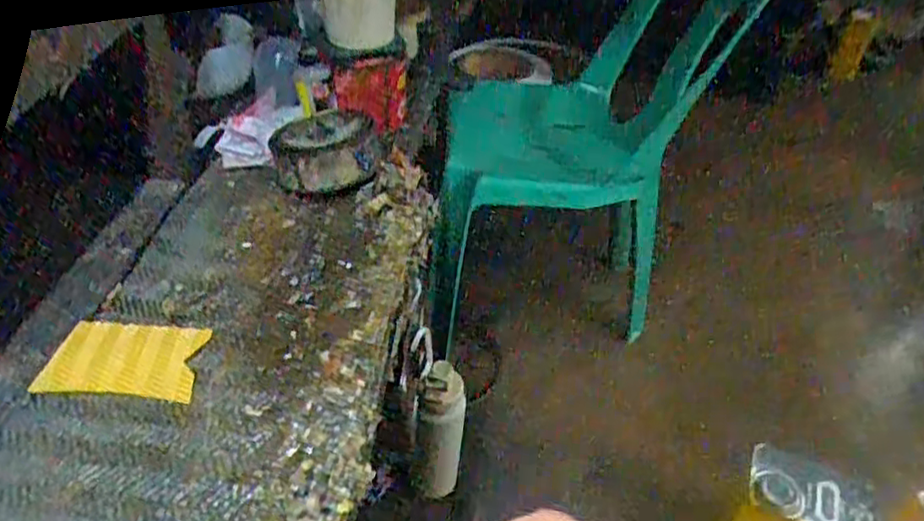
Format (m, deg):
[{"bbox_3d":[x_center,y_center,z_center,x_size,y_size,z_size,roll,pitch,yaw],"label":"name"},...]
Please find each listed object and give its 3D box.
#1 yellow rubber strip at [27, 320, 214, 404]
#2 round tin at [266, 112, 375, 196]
[{"bbox_3d":[-0.241,0.069,0.480,0.108,0.008,0.069,6,40,2],"label":"yellow rubber strip"},{"bbox_3d":[-0.137,-0.101,0.653,0.098,0.056,0.097,3,40,-3],"label":"round tin"}]

